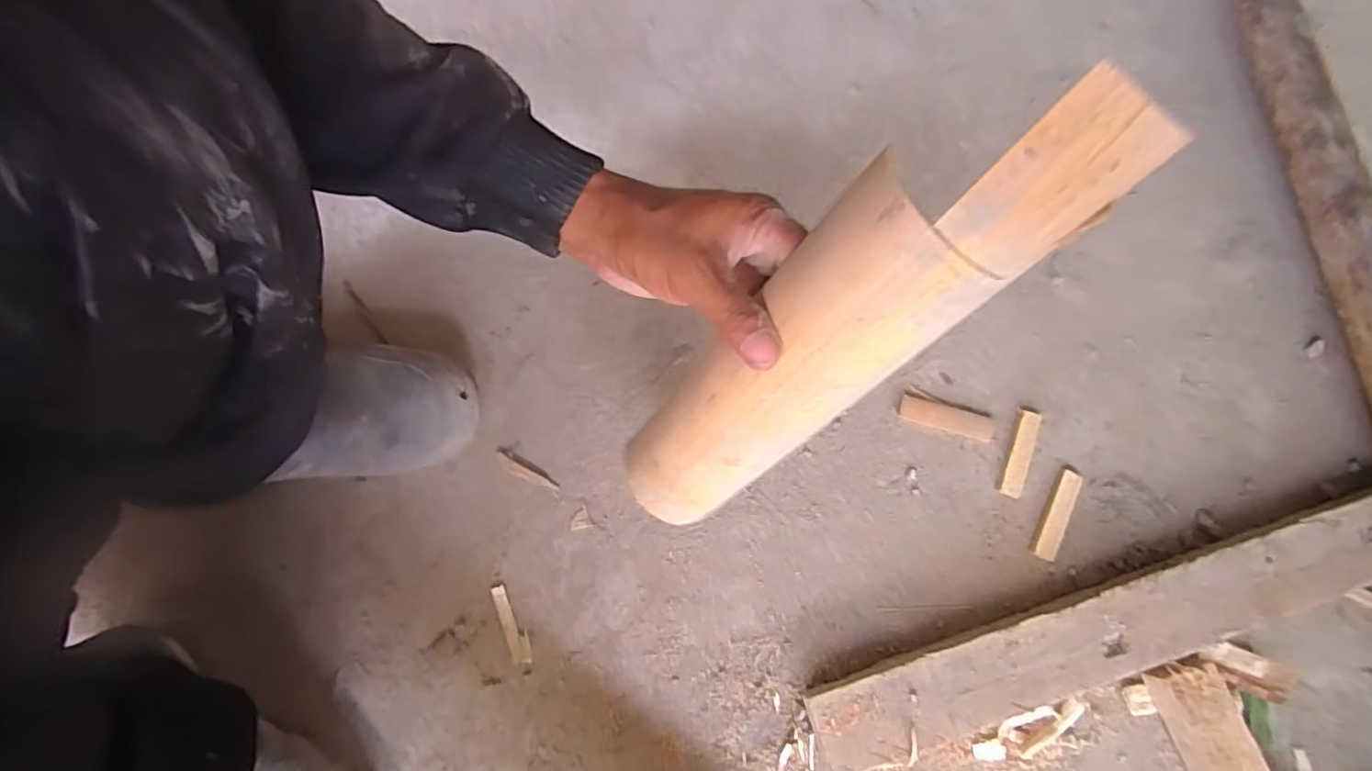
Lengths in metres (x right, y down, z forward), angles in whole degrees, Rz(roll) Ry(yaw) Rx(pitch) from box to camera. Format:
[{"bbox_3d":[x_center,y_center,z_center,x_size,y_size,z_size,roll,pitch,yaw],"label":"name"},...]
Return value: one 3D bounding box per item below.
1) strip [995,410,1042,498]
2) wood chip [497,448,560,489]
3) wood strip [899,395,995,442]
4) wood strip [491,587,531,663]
[{"bbox_3d":[0.264,0.054,0.505,0.018,0.005,0.070,22,76,8],"label":"strip"},{"bbox_3d":[-0.128,0.068,0.515,0.057,0.004,0.012,28,77,9],"label":"wood chip"},{"bbox_3d":[0.211,0.026,0.517,0.073,0.004,0.021,17,76,6],"label":"wood strip"},{"bbox_3d":[-0.131,0.180,0.483,0.015,0.004,0.059,-22,75,-4],"label":"wood strip"}]

